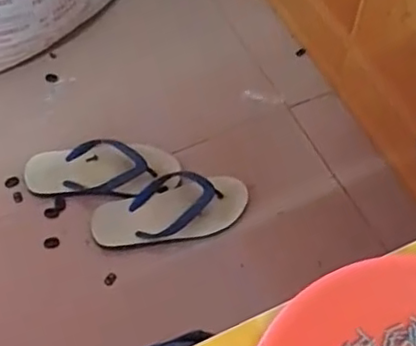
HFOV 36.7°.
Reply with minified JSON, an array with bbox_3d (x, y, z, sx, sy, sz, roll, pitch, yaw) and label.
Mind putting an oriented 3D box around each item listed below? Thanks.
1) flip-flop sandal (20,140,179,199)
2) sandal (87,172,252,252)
[{"bbox_3d":[-0.169,-0.005,0.994,0.240,0.037,0.105,-6,58,-4],"label":"flip-flop sandal"},{"bbox_3d":[-0.056,0.054,0.955,0.242,0.047,0.105,-14,59,-9],"label":"sandal"}]

